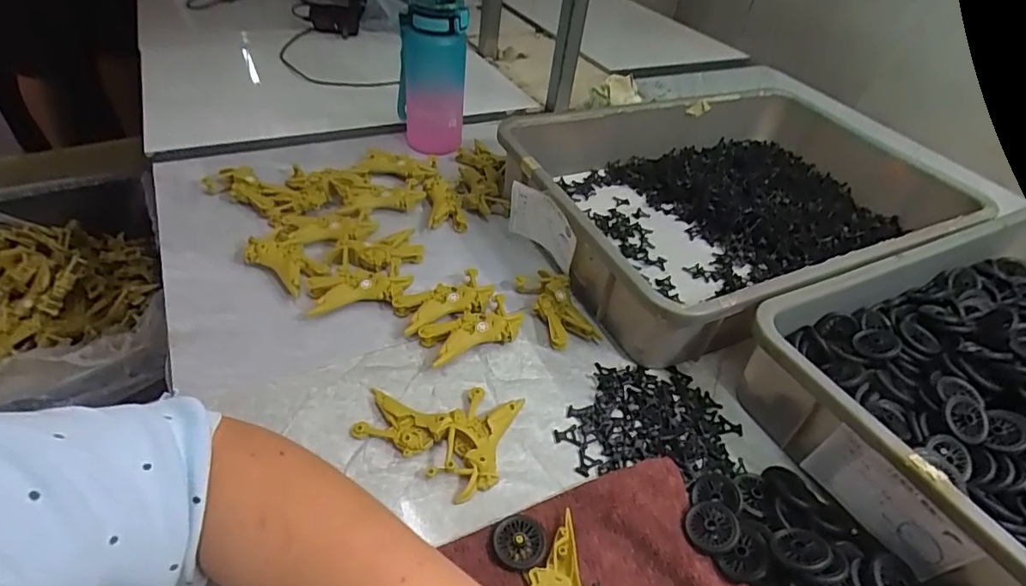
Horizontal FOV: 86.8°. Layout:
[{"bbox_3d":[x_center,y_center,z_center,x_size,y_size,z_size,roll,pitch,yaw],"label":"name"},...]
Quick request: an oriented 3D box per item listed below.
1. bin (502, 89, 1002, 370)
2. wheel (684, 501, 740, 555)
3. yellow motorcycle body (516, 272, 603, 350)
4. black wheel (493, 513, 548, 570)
[{"bbox_3d":[0.285,-0.124,0.679,0.538,0.097,0.357,-16,48,-22],"label":"bin"},{"bbox_3d":[0.147,0.173,0.402,0.037,0.006,0.037,-8,44,8],"label":"wheel"},{"bbox_3d":[0.046,0.013,0.559,0.051,0.024,0.096,-12,47,-19],"label":"yellow motorcycle body"},{"bbox_3d":[0.005,0.177,0.384,0.037,0.012,0.038,4,44,-3],"label":"black wheel"}]

